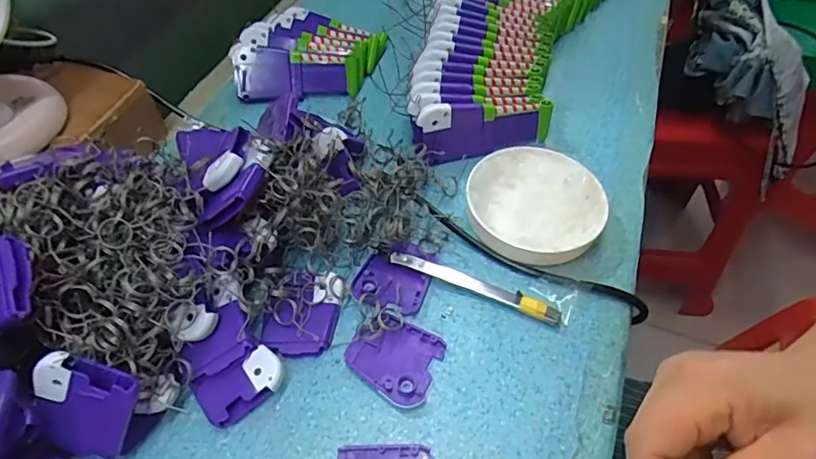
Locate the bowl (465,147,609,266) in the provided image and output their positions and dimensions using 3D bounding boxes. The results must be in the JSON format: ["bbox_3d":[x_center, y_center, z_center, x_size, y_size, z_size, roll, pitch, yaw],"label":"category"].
[{"bbox_3d":[0.099,-0.020,0.405,0.102,0.026,0.101,0,53,0],"label":"bowl"}]

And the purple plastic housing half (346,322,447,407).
[{"bbox_3d":[-0.007,0.085,0.346,0.059,0.008,0.050,32,59,22],"label":"purple plastic housing half"}]

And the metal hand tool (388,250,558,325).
[{"bbox_3d":[0.047,0.039,0.372,0.126,0.010,0.014,18,55,14],"label":"metal hand tool"}]

